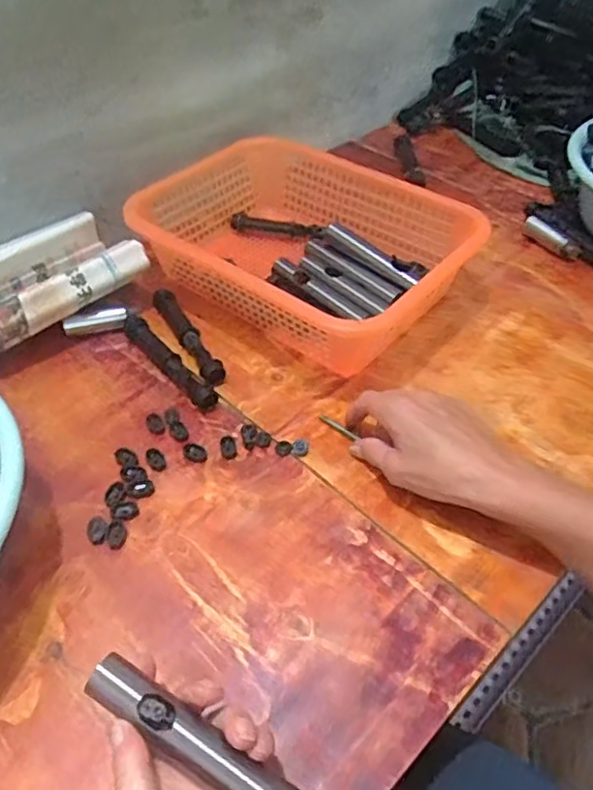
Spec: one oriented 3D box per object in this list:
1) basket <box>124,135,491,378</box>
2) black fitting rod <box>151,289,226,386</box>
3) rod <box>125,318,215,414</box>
[{"bbox_3d":[0.009,-0.157,0.674,0.330,0.103,0.244,33,54,26],"label":"basket"},{"bbox_3d":[-0.111,-0.062,0.636,0.022,0.018,0.148,-22,51,-20],"label":"black fitting rod"},{"bbox_3d":[-0.126,-0.035,0.611,0.019,0.020,0.141,-32,55,-27],"label":"rod"}]

